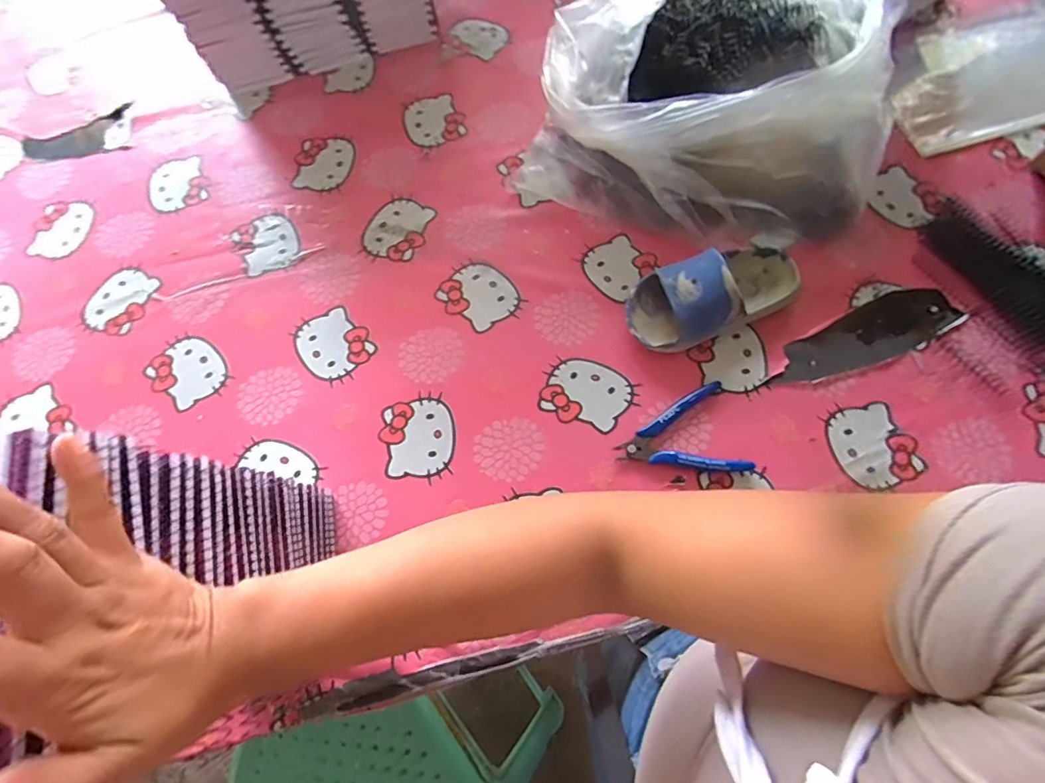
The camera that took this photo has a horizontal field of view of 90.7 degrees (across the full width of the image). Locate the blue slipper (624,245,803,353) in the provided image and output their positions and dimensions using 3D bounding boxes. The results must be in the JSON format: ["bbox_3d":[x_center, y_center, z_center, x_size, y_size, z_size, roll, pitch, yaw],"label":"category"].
[{"bbox_3d":[0.190,-0.102,0.511,0.176,0.063,0.081,-22,71,-5],"label":"blue slipper"}]

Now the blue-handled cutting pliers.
[{"bbox_3d":[0.146,0.041,0.487,0.113,0.014,0.085,-10,70,-1],"label":"blue-handled cutting pliers"}]

